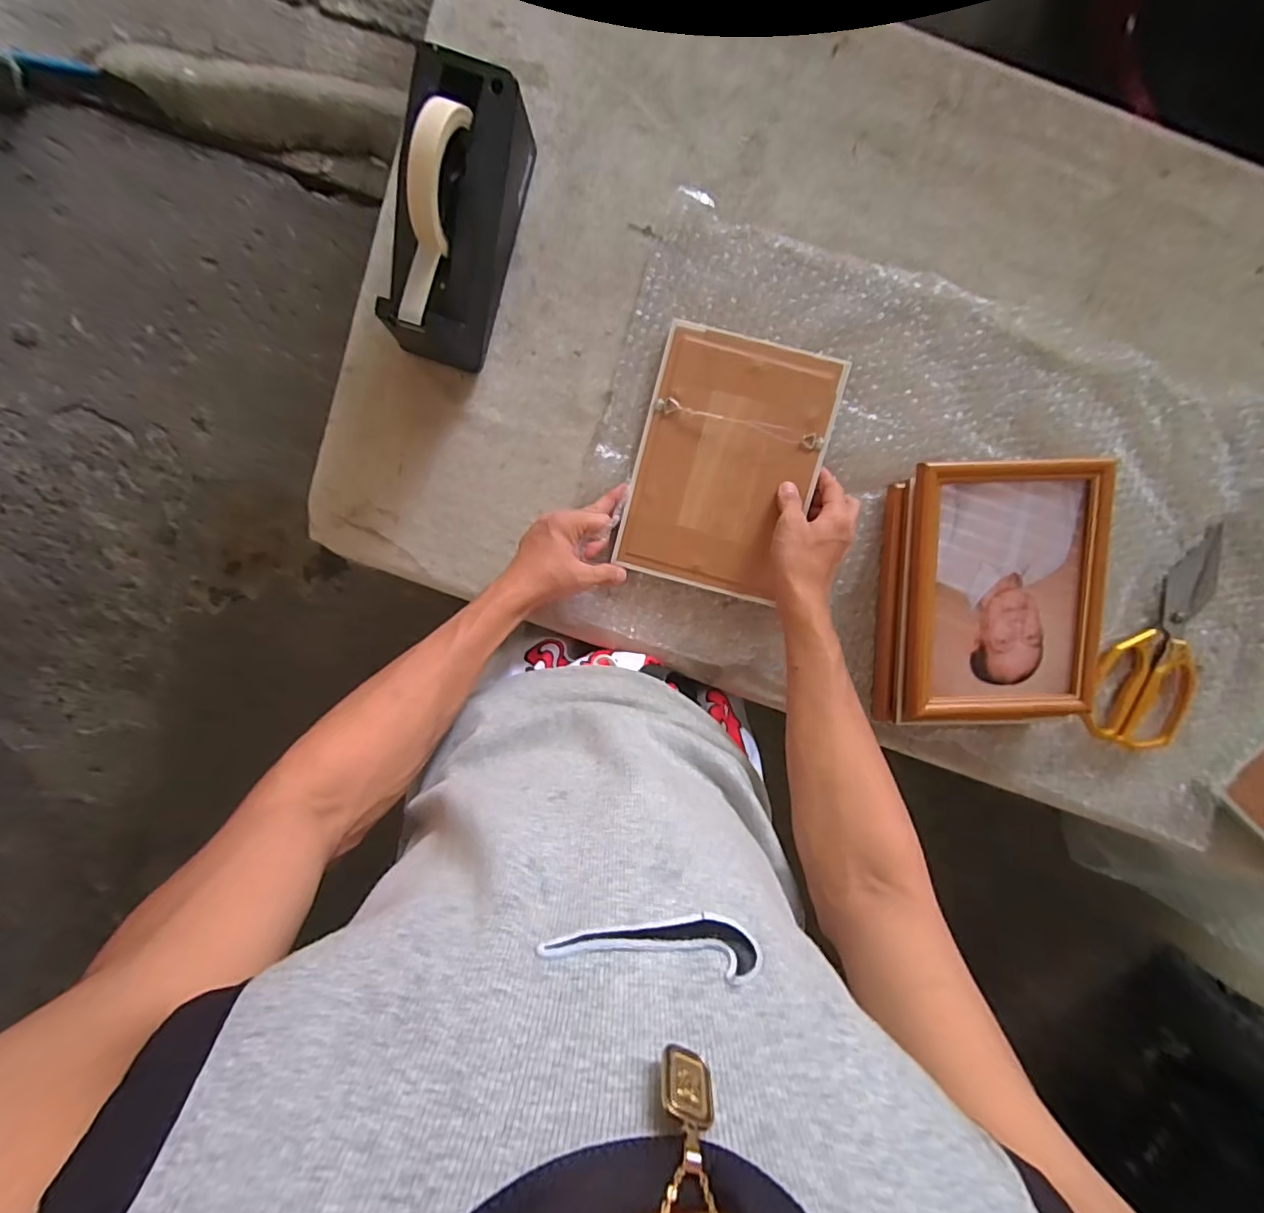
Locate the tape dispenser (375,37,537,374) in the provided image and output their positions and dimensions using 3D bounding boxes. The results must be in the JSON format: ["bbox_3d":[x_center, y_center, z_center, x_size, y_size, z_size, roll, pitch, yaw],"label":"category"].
[{"bbox_3d":[-0.146,-0.312,0.455,0.072,0.129,0.205,17,99,-1],"label":"tape dispenser"}]

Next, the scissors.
[{"bbox_3d":[0.509,0.032,0.539,0.095,0.008,0.211,7,97,1],"label":"scissors"}]

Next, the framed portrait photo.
[{"bbox_3d":[0.334,-0.010,0.504,0.161,0.017,0.231,-1,100,2],"label":"framed portrait photo"}]

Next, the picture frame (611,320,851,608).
[{"bbox_3d":[0.088,-0.131,0.526,0.161,0.010,0.228,15,97,0],"label":"picture frame"}]

